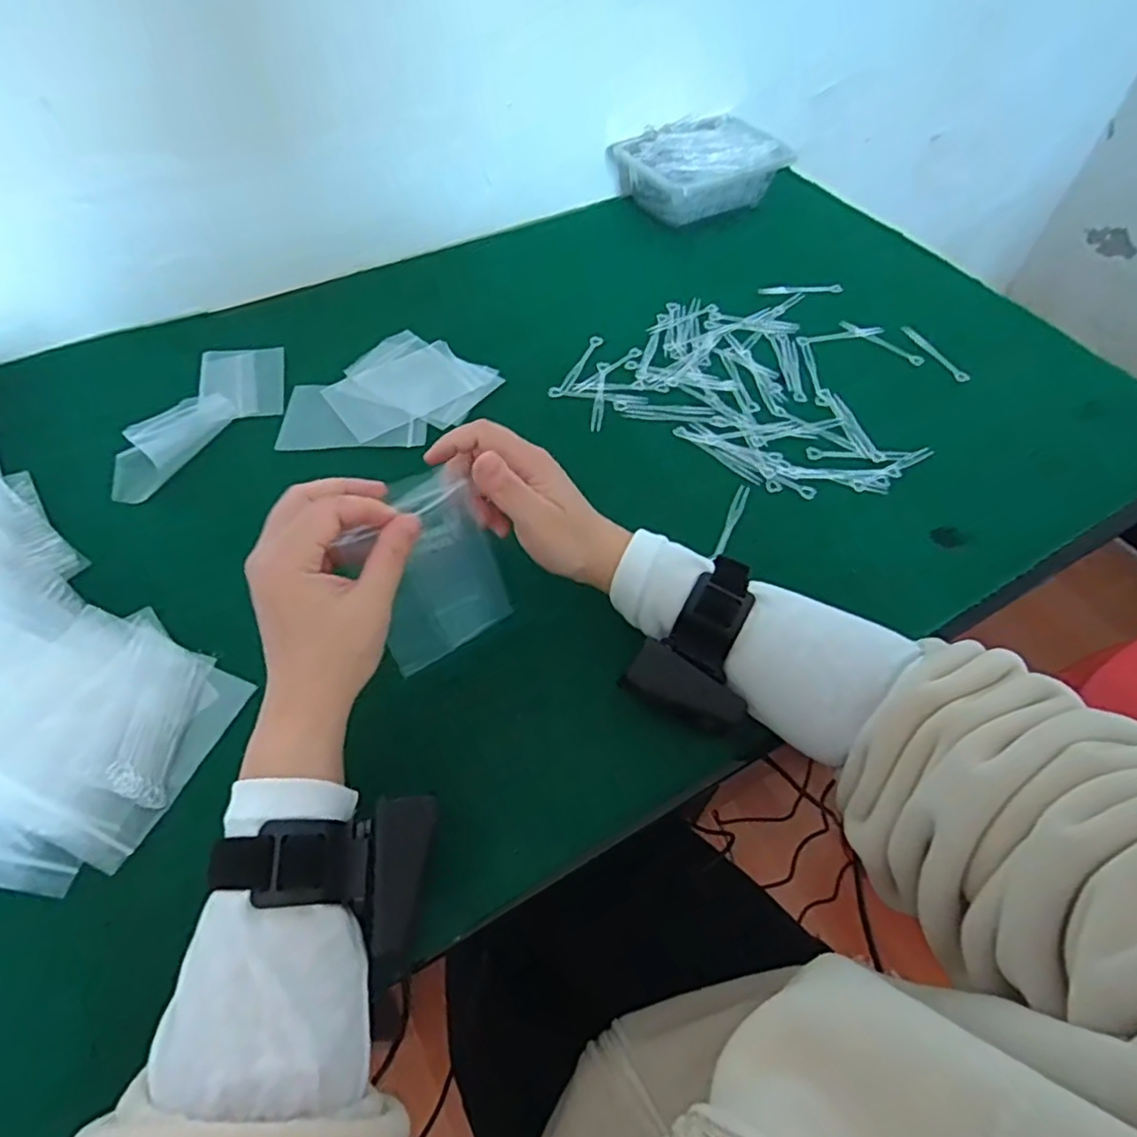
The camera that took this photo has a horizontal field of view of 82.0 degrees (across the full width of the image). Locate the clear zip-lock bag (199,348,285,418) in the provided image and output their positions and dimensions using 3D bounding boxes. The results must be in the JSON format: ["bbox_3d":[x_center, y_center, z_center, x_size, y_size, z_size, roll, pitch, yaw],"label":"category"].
[{"bbox_3d":[-0.286,-0.164,0.574,0.067,0.006,0.085,-6,57,-16],"label":"clear zip-lock bag"}]

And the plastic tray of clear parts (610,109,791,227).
[{"bbox_3d":[0.151,-0.455,0.754,0.167,0.071,0.124,-26,59,-19],"label":"plastic tray of clear parts"}]

